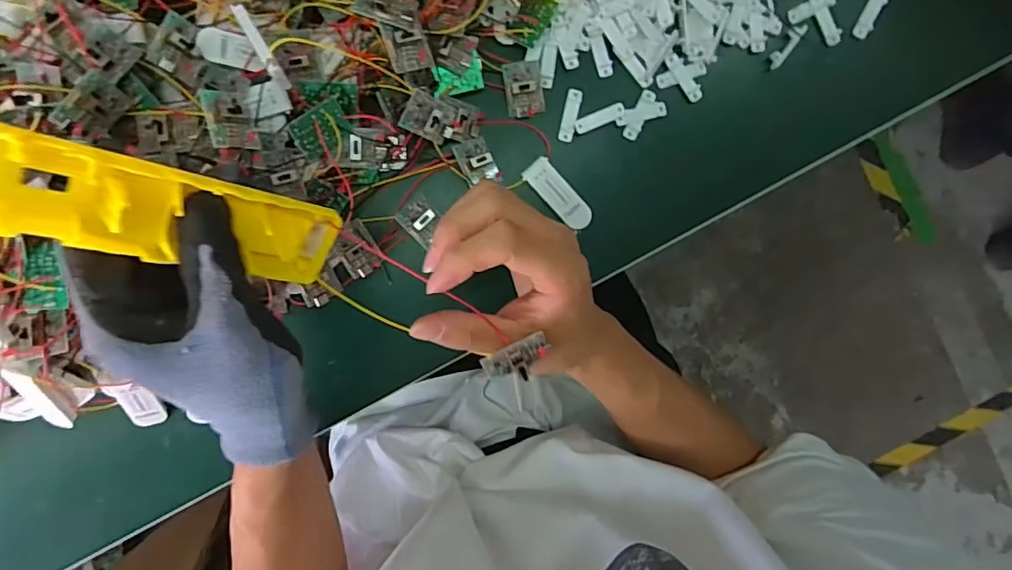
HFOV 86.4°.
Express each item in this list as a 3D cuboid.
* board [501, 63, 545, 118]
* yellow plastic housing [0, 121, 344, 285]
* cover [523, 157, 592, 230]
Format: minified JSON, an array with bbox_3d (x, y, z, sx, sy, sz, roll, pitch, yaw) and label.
[{"bbox_3d":[0.013,-0.139,0.380,0.027,0.011,0.037,-10,94,-4],"label":"board"},{"bbox_3d":[-0.149,-0.031,0.223,0.163,0.025,0.044,10,93,-43],"label":"yellow plastic housing"},{"bbox_3d":[0.038,-0.065,0.388,0.022,0.004,0.057,-43,95,-1],"label":"cover"}]

